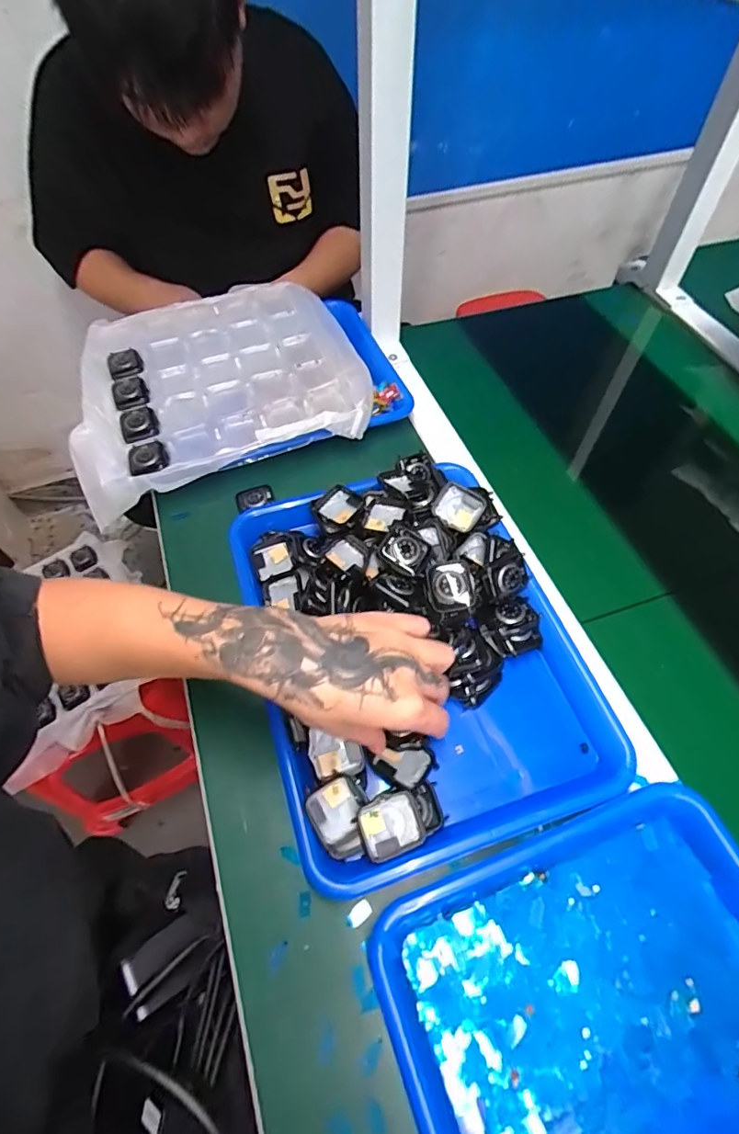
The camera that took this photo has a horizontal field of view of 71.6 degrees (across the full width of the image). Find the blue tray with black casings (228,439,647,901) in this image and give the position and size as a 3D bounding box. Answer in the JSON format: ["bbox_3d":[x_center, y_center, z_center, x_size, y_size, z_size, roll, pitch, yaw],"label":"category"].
[{"bbox_3d":[0.032,0.053,0.430,0.254,0.062,0.330,-17,57,-8],"label":"blue tray with black casings"}]

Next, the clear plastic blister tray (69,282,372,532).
[{"bbox_3d":[-0.182,-0.216,0.590,0.329,0.030,0.307,-24,58,-13],"label":"clear plastic blister tray"}]

